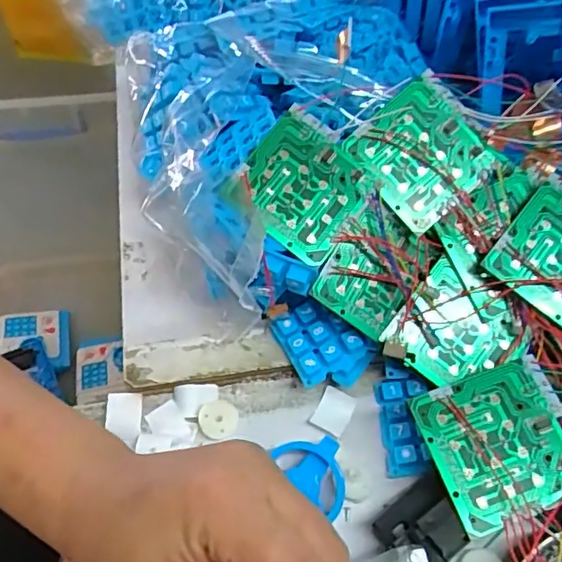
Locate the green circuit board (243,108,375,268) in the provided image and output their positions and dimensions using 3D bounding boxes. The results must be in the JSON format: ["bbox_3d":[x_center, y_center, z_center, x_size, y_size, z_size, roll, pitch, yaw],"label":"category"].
[{"bbox_3d":[0.011,-0.054,0.337,0.070,0.006,0.064,39,80,5],"label":"green circuit board"}]

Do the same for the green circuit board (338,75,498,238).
[{"bbox_3d":[0.083,-0.075,0.345,0.069,0.005,0.070,-44,87,-4],"label":"green circuit board"}]

